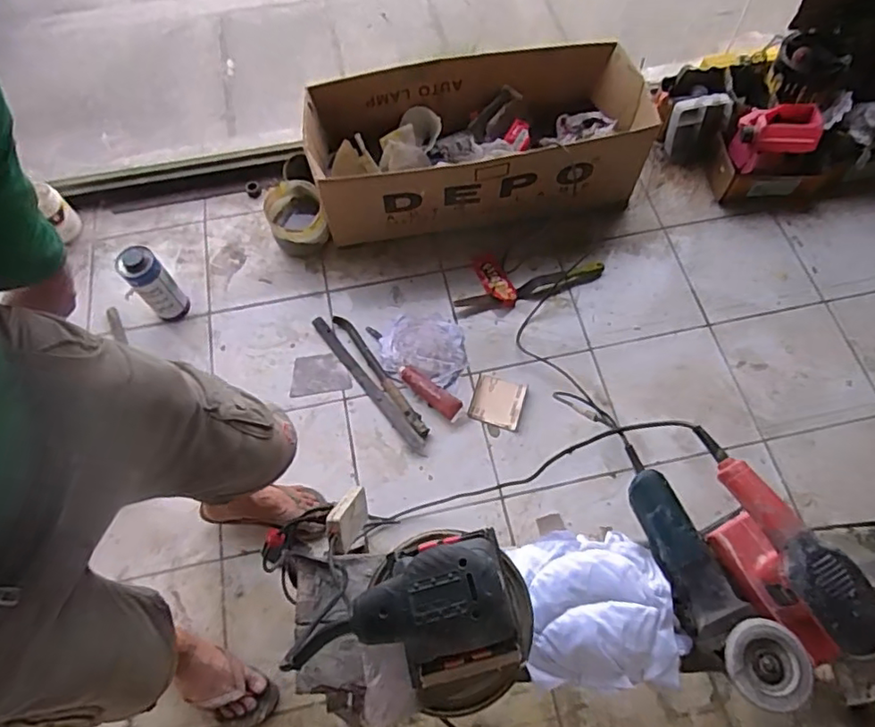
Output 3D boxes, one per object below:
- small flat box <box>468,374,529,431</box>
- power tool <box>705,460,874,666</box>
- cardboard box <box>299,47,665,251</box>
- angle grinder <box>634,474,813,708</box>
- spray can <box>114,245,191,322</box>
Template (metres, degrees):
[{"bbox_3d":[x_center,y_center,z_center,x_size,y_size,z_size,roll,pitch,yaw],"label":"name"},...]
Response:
[{"bbox_3d":[0.142,0.091,1.390,0.116,0.020,0.121,16,65,9],"label":"small flat box"},{"bbox_3d":[0.404,0.234,0.695,0.087,0.115,0.234,-37,70,-14],"label":"power tool"},{"bbox_3d":[0.098,-0.579,1.545,0.856,0.230,0.386,-6,65,-1],"label":"cardboard box"},{"bbox_3d":[0.327,0.268,0.722,0.084,0.082,0.279,-22,67,-8],"label":"angle grinder"},{"bbox_3d":[-0.698,-0.188,1.456,0.091,0.229,0.083,-36,67,-15],"label":"spray can"}]

